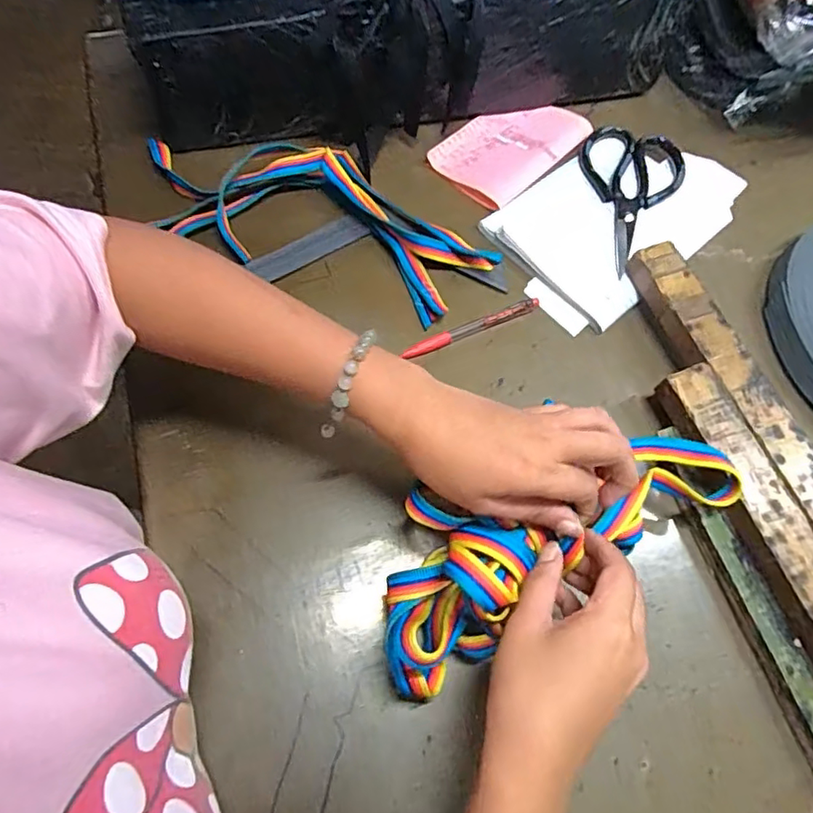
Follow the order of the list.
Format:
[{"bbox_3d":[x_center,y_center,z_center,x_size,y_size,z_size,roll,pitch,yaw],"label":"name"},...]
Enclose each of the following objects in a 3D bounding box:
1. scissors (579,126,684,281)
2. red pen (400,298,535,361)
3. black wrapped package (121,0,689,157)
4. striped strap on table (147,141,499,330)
[{"bbox_3d":[0.206,-0.202,0.547,0.097,0.011,0.179,19,68,7],"label":"scissors"},{"bbox_3d":[0.056,-0.067,0.482,0.126,0.007,0.013,-25,69,-11],"label":"red pen"},{"bbox_3d":[-0.002,-0.389,0.554,0.493,0.146,0.192,-13,67,-10],"label":"black wrapped package"},{"bbox_3d":[-0.082,-0.181,0.515,0.347,0.030,0.142,21,68,8],"label":"striped strap on table"}]

